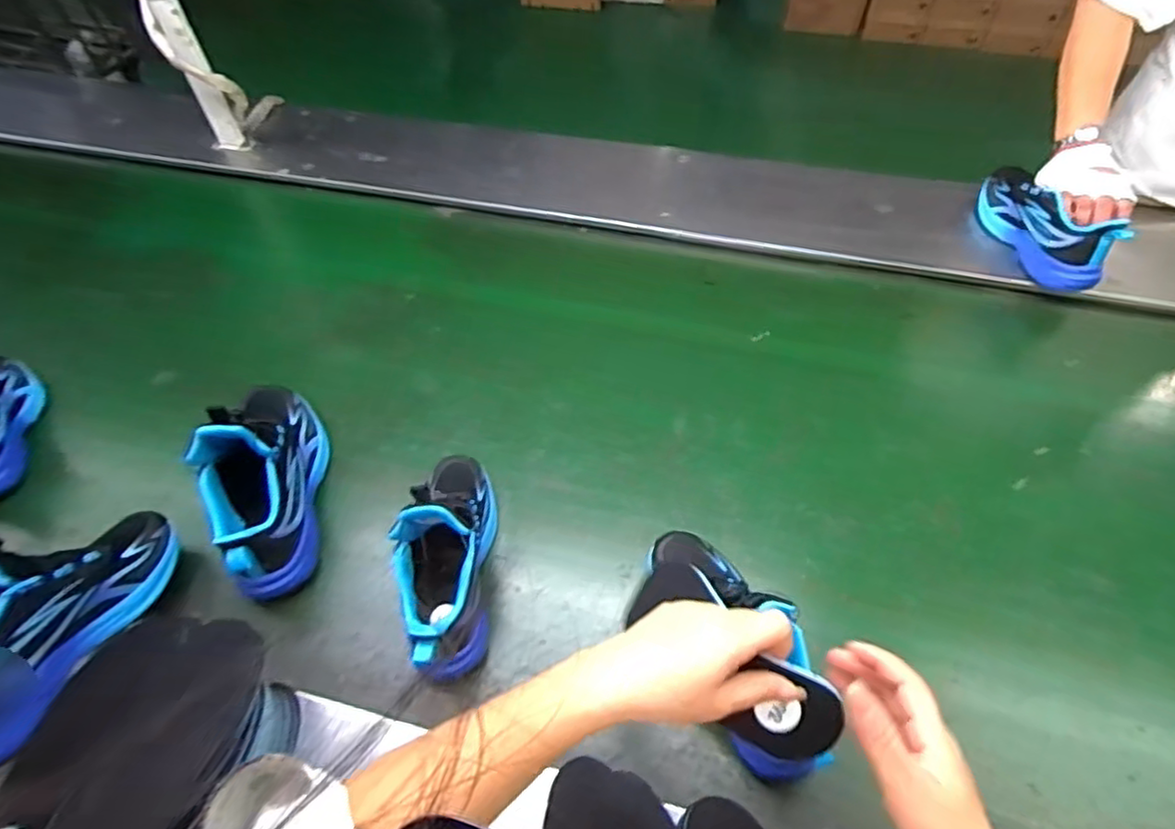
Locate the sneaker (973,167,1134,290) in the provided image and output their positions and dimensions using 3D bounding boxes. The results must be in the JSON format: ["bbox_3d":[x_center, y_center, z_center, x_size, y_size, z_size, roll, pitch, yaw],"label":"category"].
[{"bbox_3d":[0.657,-0.287,0.964,0.070,0.091,0.228,-9,53,-3],"label":"sneaker"}]

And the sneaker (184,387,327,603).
[{"bbox_3d":[-0.361,0.055,0.724,0.092,0.165,0.267,-8,52,-5],"label":"sneaker"}]

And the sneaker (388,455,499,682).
[{"bbox_3d":[-0.144,0.135,0.668,0.077,0.146,0.232,-1,52,0],"label":"sneaker"}]

